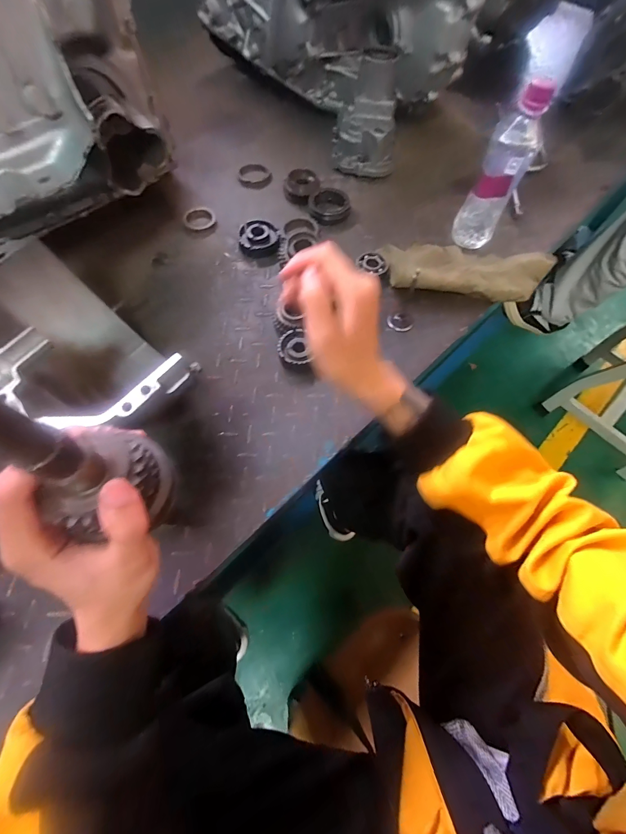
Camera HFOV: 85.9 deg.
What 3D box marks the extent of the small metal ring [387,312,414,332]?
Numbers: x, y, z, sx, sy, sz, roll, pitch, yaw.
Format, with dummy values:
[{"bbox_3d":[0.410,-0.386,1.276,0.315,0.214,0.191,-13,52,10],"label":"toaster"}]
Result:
[{"bbox_3d":[0.128,-0.140,0.488,0.035,0.009,0.033,-1,75,4],"label":"small metal ring"}]

